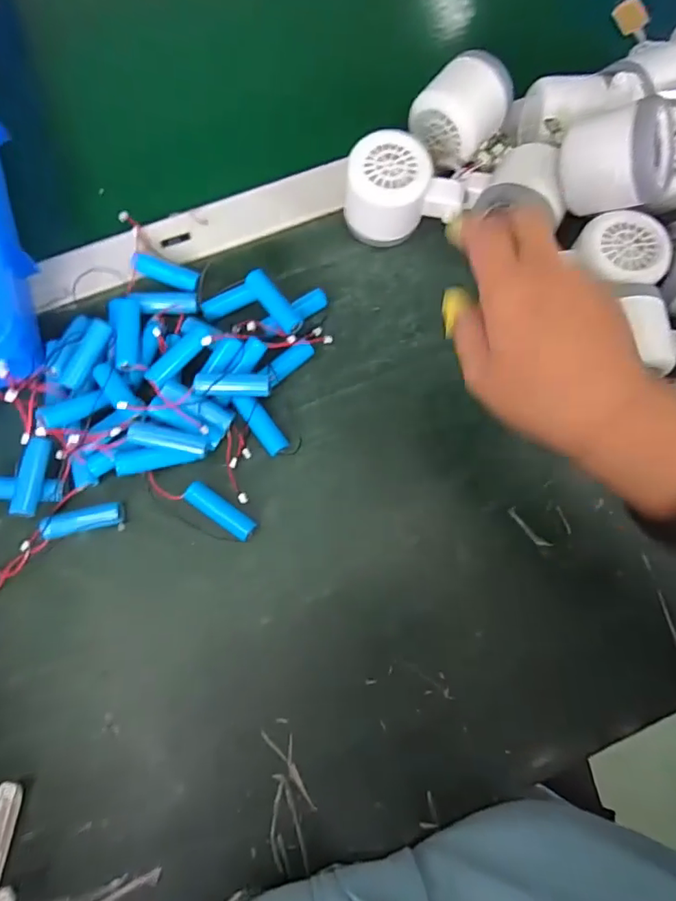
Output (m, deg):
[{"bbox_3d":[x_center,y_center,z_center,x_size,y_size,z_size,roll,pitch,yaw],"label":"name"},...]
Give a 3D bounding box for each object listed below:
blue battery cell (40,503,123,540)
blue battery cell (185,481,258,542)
[{"bbox_3d":[-0.166,0.045,0.331,0.049,0.011,0.016,-14,77,-4],"label":"blue battery cell"},{"bbox_3d":[-0.076,0.040,0.332,0.050,0.012,0.015,35,79,7],"label":"blue battery cell"}]

